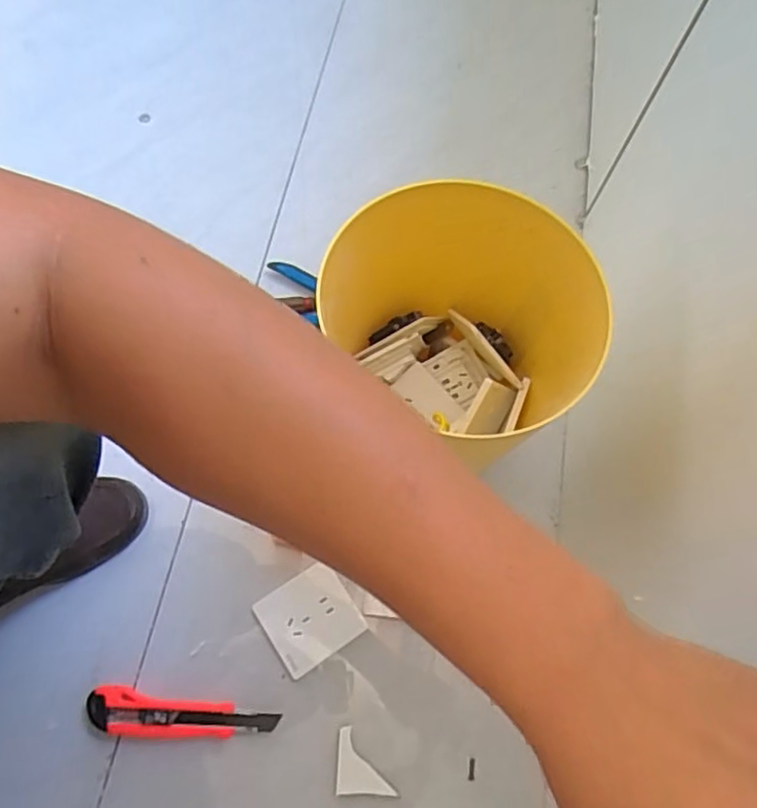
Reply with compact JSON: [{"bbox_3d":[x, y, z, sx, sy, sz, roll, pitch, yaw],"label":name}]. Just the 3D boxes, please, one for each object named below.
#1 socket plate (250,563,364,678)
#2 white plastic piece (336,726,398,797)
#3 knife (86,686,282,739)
[{"bbox_3d":[-0.072,0.222,0.665,0.091,0.008,0.085,-32,73,-14],"label":"socket plate"},{"bbox_3d":[-0.013,0.347,0.621,0.054,0.004,0.058,2,69,-2],"label":"white plastic piece"},{"bbox_3d":[-0.189,0.302,0.621,0.176,0.021,0.042,4,69,-1],"label":"knife"}]

